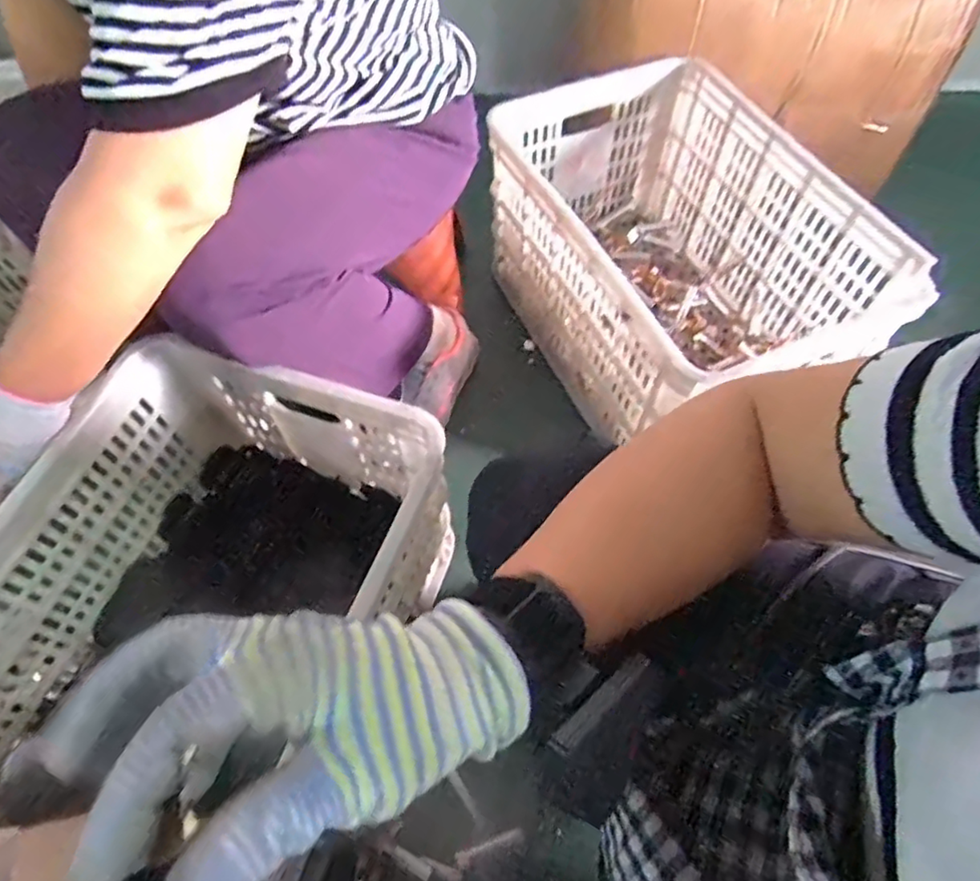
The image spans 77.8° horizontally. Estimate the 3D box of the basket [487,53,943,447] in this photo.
[{"bbox_3d":[0.258,-0.276,0.901,0.373,0.297,0.564,-20,63,-10],"label":"basket"}]

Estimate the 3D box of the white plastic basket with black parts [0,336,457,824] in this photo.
[{"bbox_3d":[-0.289,0.197,0.590,0.342,0.219,0.510,17,63,10],"label":"white plastic basket with black parts"}]

